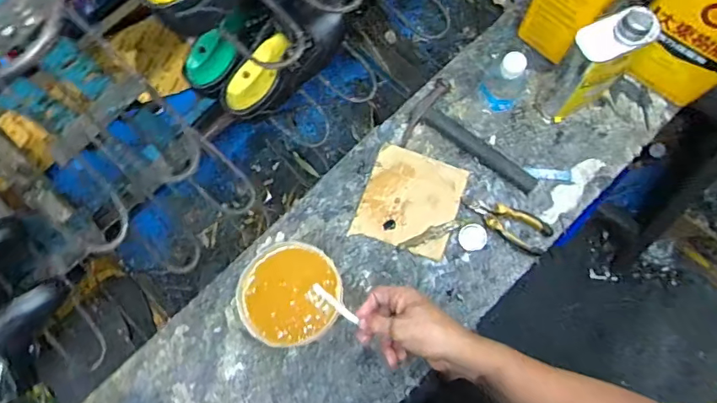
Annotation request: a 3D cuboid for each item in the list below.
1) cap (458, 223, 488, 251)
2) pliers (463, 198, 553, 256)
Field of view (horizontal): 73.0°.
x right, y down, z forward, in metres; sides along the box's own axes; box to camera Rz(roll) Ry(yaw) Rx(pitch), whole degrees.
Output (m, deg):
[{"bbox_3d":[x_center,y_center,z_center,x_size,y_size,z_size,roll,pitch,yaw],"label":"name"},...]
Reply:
[{"bbox_3d":[0.185,0.058,0.784,0.045,0.004,0.042,0,78,0],"label":"cap"},{"bbox_3d":[0.242,0.027,0.780,0.140,0.023,0.062,35,80,7],"label":"pliers"}]

